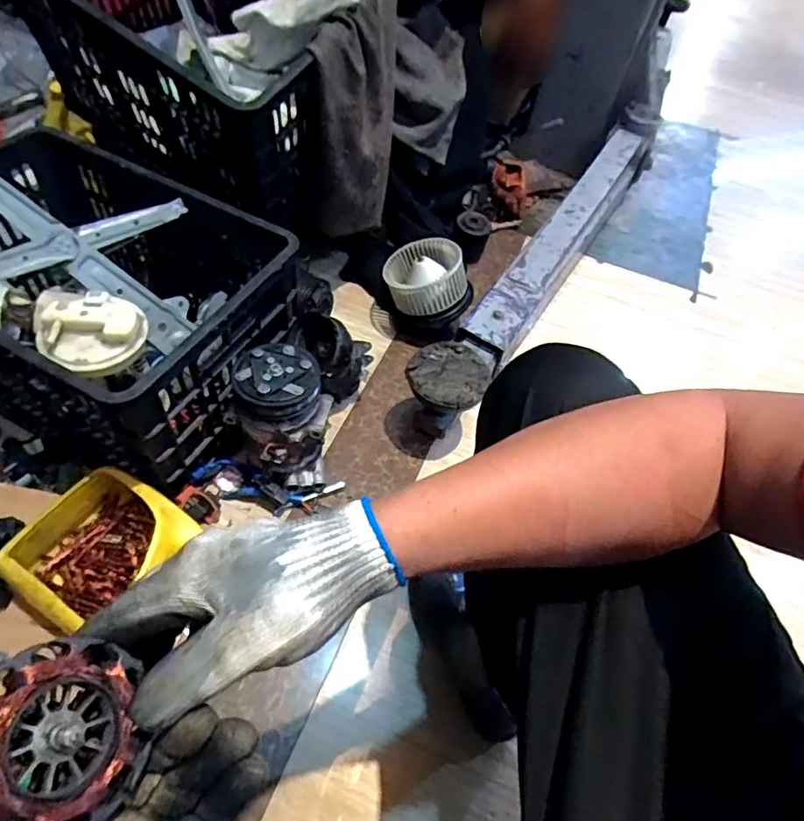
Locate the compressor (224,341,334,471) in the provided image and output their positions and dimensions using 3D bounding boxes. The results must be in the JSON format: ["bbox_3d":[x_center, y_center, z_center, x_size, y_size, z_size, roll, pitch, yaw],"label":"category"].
[{"bbox_3d":[-0.169,0.001,0.785,0.120,0.155,0.120,36,61,19],"label":"compressor"}]

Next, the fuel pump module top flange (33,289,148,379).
[{"bbox_3d":[-0.370,-0.095,0.667,0.119,0.038,0.106,-29,63,-24],"label":"fuel pump module top flange"}]

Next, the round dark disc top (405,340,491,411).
[{"bbox_3d":[0.074,-0.058,0.855,0.117,0.022,0.123,3,54,-5],"label":"round dark disc top"}]

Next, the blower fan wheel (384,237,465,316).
[{"bbox_3d":[0.042,-0.250,1.033,0.150,0.068,0.129,-11,57,-12],"label":"blower fan wheel"}]

